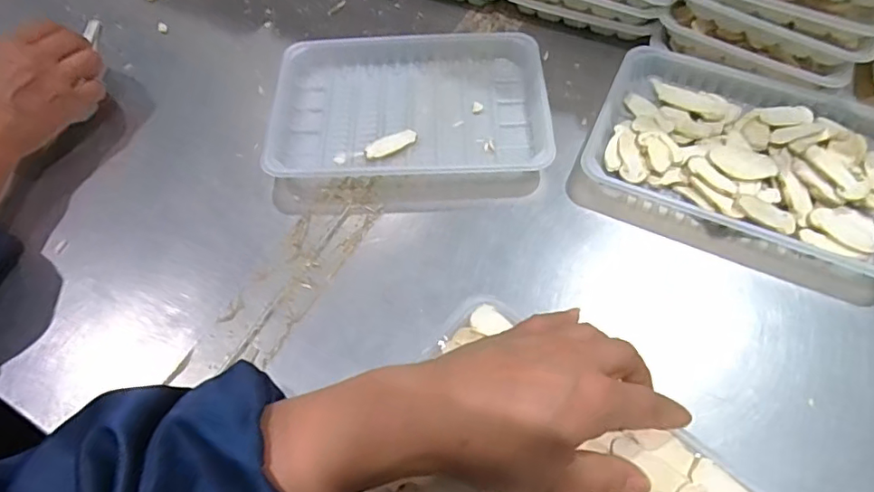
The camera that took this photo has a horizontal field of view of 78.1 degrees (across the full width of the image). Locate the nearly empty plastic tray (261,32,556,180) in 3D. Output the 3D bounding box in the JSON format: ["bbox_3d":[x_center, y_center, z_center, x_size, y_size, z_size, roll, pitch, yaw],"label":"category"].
[{"bbox_3d":[-0.024,-0.128,0.476,0.230,0.024,0.155,-1,60,1],"label":"nearly empty plastic tray"}]

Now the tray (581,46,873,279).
[{"bbox_3d":[0.253,-0.080,0.439,0.231,0.027,0.162,23,63,14],"label":"tray"}]

